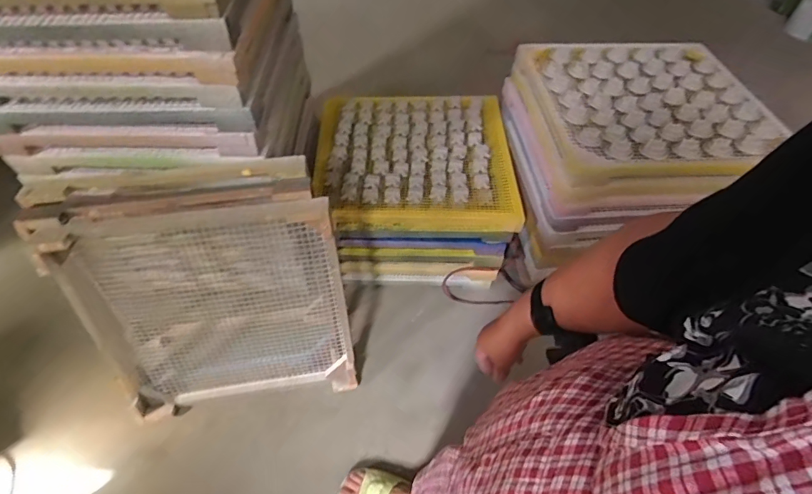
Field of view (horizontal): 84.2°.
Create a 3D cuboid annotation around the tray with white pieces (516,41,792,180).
[{"bbox_3d":[0.699,-0.427,1.300,0.611,0.076,0.635,-3,52,-4],"label":"tray with white pieces"}]

